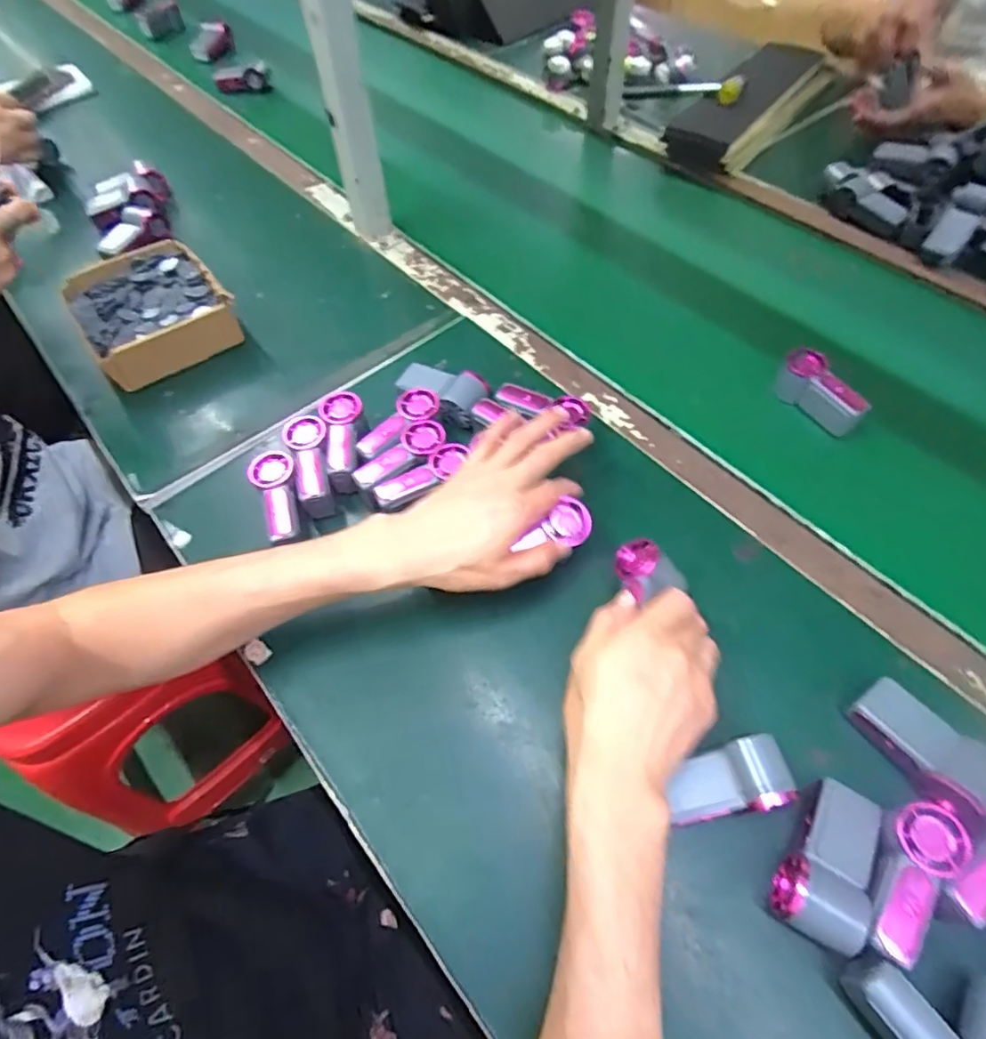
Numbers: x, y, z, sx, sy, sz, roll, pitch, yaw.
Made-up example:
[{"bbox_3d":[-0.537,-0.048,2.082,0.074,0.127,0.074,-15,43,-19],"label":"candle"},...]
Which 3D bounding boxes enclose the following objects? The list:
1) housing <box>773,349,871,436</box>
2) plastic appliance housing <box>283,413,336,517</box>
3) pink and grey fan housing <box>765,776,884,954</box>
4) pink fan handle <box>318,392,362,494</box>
[{"bbox_3d":[0.329,-0.126,0.587,0.034,0.046,0.089,-32,61,-15],"label":"housing"},{"bbox_3d":[-0.168,-0.051,0.560,0.038,0.040,0.102,-20,59,-8],"label":"plastic appliance housing"},{"bbox_3d":[0.214,0.218,0.379,0.047,0.035,0.090,21,62,17],"label":"pink and grey fan housing"},{"bbox_3d":[-0.139,-0.072,0.567,0.040,0.040,0.099,-14,58,-5],"label":"pink fan handle"}]

